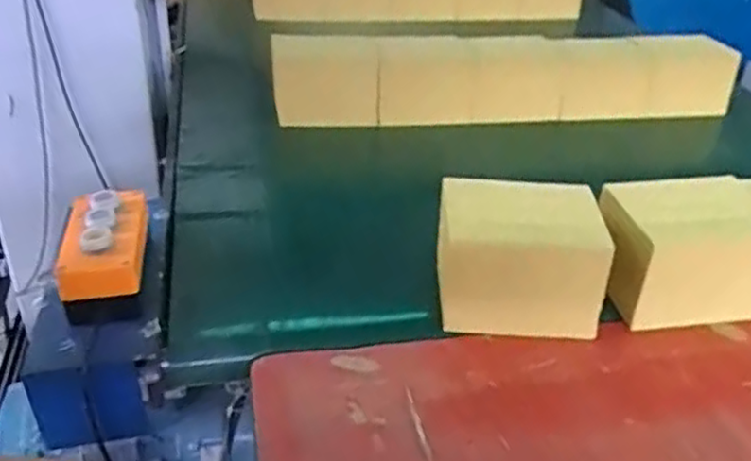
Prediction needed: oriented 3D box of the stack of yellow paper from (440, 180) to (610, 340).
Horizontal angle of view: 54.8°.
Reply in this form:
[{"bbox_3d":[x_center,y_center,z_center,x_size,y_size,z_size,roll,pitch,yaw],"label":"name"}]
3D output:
[{"bbox_3d":[0.152,0.035,0.777,0.171,0.129,0.130,5,32,4],"label":"stack of yellow paper"}]

